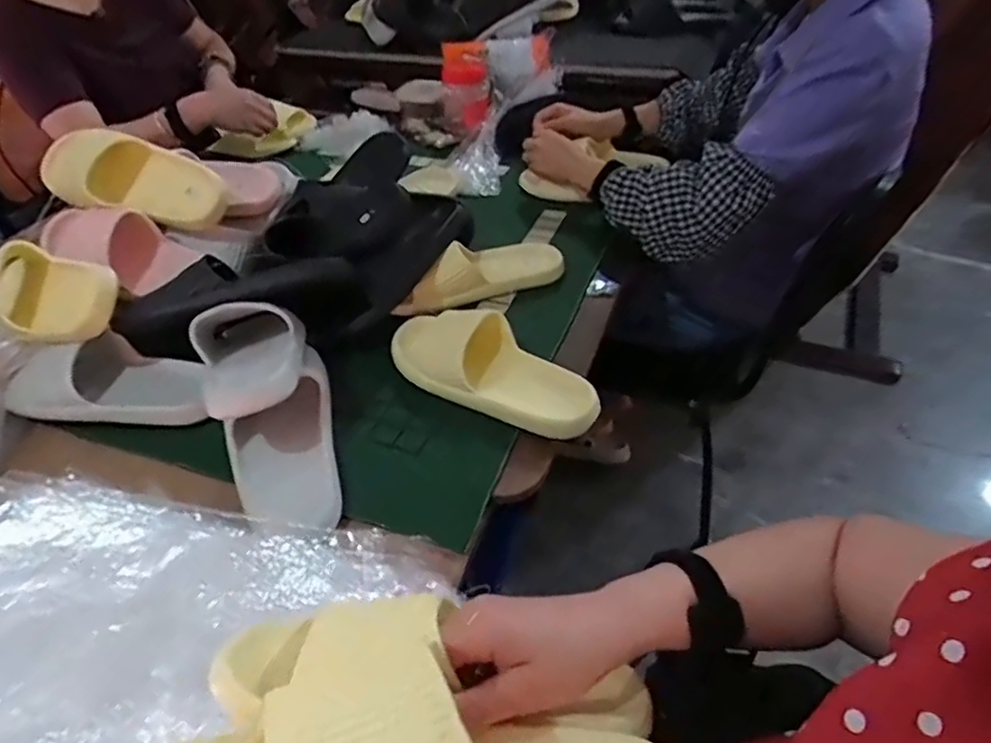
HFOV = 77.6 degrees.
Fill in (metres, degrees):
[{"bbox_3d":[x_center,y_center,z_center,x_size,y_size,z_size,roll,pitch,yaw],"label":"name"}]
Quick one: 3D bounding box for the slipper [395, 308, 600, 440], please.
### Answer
[{"bbox_3d":[-0.010,-0.004,0.662,0.242,0.063,0.100,21,48,25],"label":"slipper"}]

